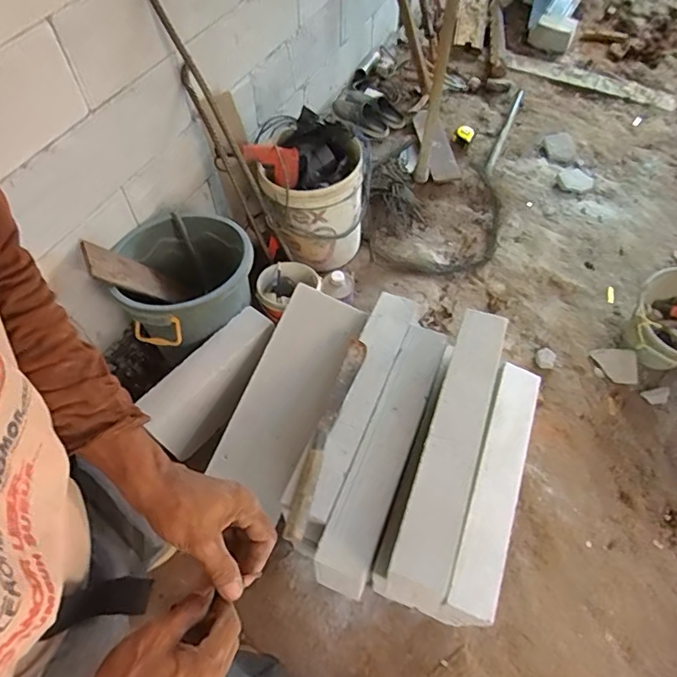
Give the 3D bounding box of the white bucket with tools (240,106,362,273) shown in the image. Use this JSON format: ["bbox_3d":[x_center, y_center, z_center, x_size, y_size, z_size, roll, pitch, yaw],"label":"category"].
[{"bbox_3d":[-0.099,-0.431,1.635,0.318,0.429,0.302,-17,59,-11],"label":"white bucket with tools"}]

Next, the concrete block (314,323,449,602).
[{"bbox_3d":[0.095,0.275,1.132,0.116,0.163,0.558,21,60,13],"label":"concrete block"}]

